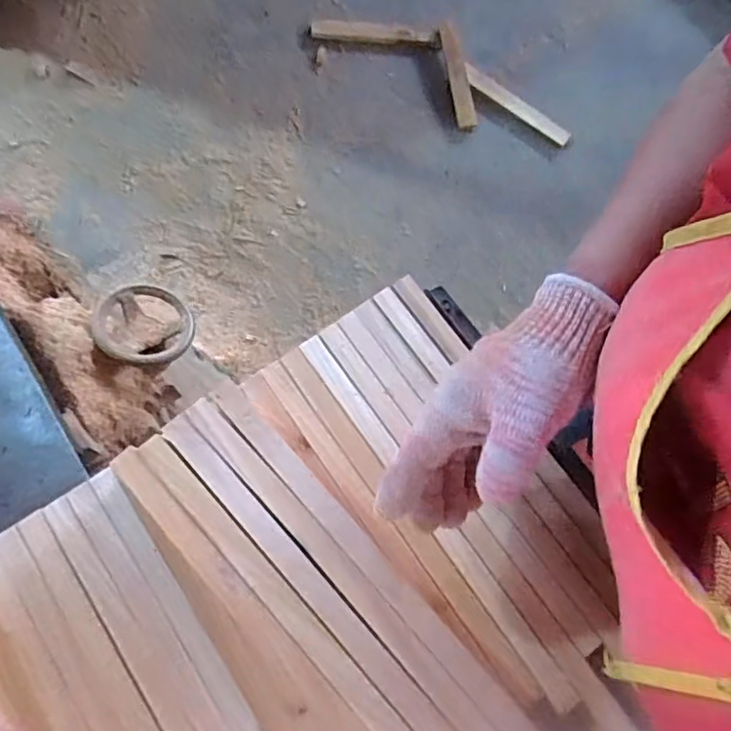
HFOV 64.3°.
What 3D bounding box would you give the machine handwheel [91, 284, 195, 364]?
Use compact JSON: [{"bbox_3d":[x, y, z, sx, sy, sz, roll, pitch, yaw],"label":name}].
[{"bbox_3d":[-0.235,-0.041,0.617,0.097,0.022,0.093,-1,59,-22],"label":"machine handwheel"}]

